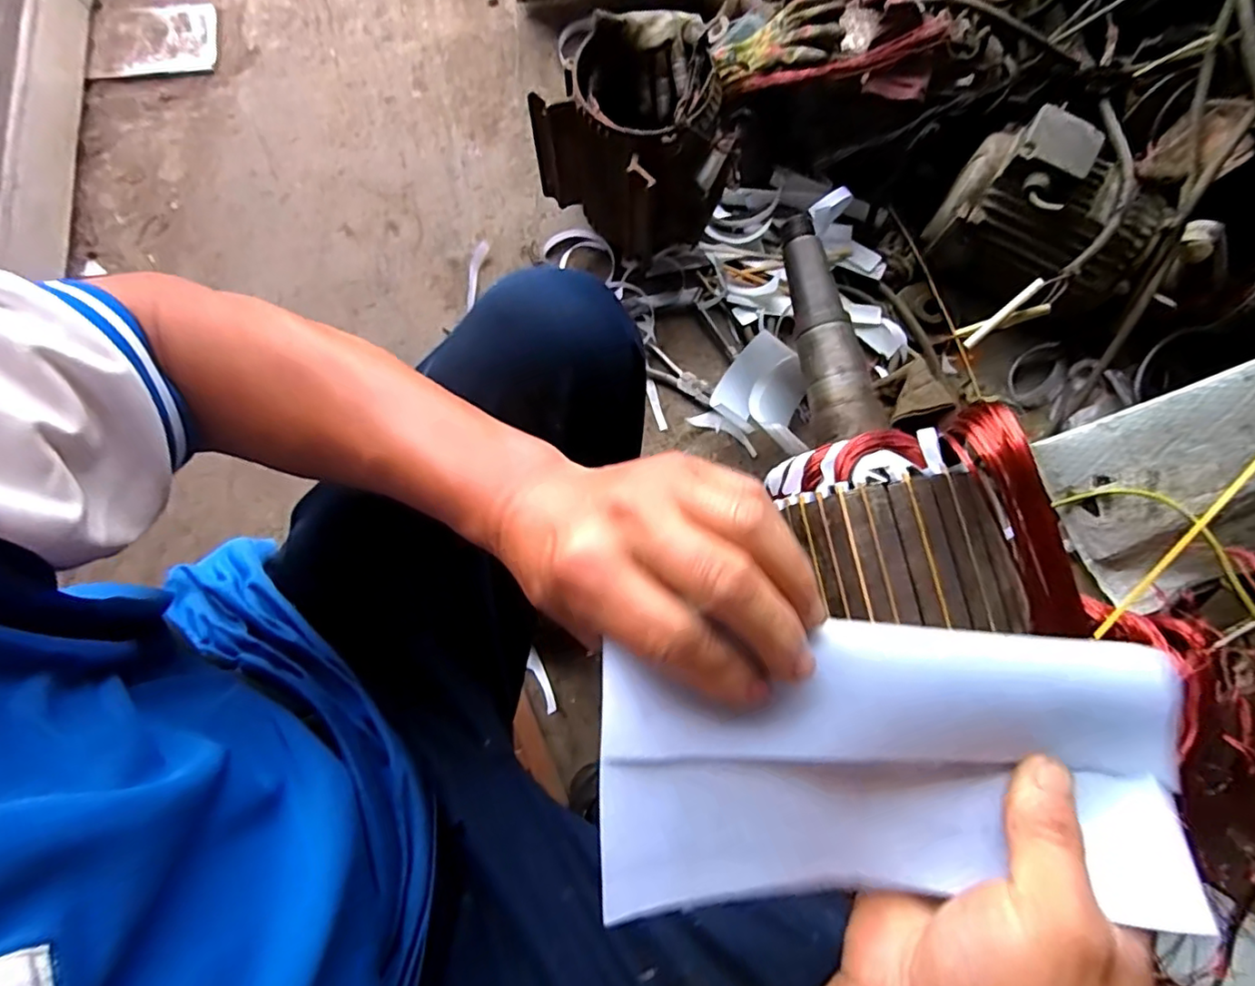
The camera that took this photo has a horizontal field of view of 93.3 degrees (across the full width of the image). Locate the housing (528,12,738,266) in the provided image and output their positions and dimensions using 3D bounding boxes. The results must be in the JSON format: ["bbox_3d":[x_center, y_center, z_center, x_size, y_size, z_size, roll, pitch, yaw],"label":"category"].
[{"bbox_3d":[0.022,-0.434,0.772,0.188,0.224,0.210,-41,81,-9],"label":"housing"}]

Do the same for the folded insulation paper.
[{"bbox_3d":[0.103,0.105,0.226,0.224,0.035,0.098,0,77,-8],"label":"folded insulation paper"}]

